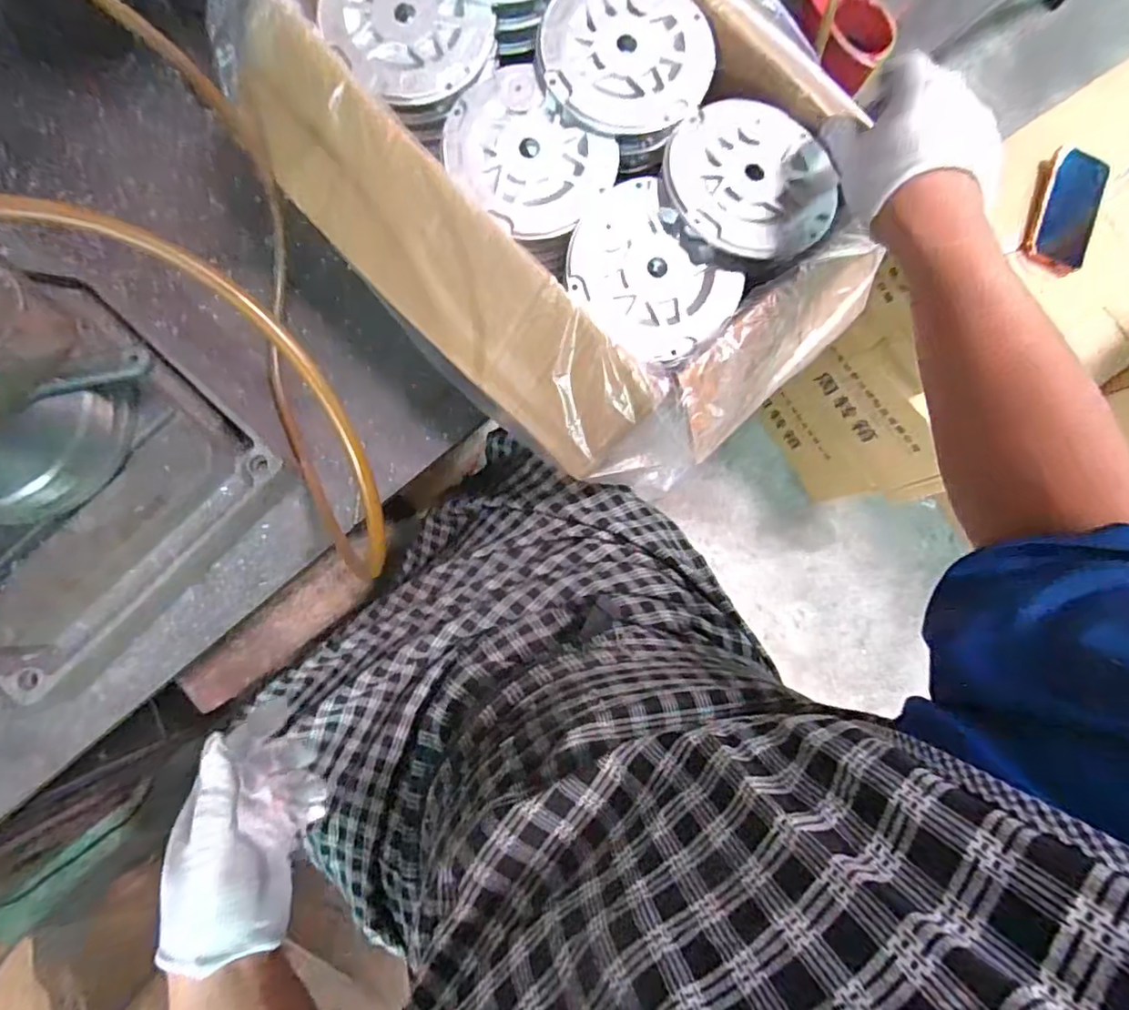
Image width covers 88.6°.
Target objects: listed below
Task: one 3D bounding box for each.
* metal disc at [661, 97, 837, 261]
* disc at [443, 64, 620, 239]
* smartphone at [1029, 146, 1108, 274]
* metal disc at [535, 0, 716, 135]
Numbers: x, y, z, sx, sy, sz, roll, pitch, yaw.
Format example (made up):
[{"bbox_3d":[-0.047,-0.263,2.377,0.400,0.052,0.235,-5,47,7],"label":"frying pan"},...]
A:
[{"bbox_3d":[0.143,-0.255,0.449,0.128,0.012,0.127,1,83,-6],"label":"metal disc"},{"bbox_3d":[-0.033,-0.277,0.456,0.128,0.017,0.106,41,80,0],"label":"disc"},{"bbox_3d":[0.634,-0.369,0.724,0.076,0.015,0.139,16,95,-7],"label":"smartphone"},{"bbox_3d":[0.048,-0.363,0.459,0.134,0.018,0.129,1,83,-6],"label":"metal disc"}]

